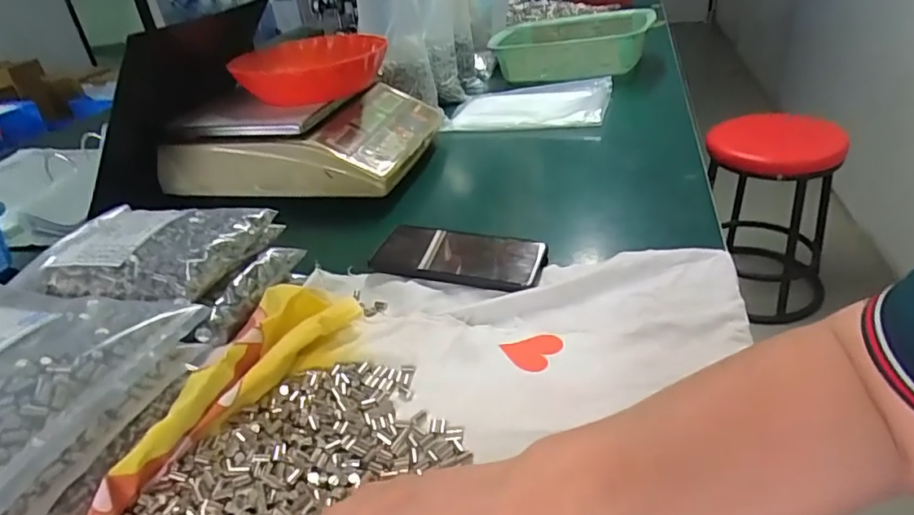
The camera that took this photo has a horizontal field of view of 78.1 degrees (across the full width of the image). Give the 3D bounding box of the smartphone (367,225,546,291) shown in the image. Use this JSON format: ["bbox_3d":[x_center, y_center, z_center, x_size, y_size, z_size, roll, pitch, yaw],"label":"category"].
[{"bbox_3d":[-0.001,-0.002,0.549,0.168,0.015,0.077,7,34,22],"label":"smartphone"}]

